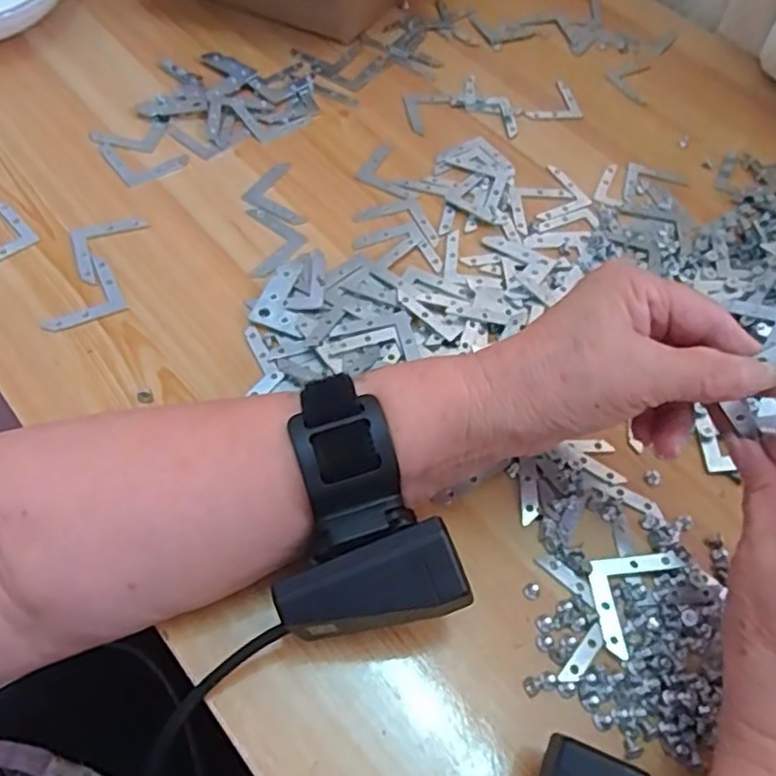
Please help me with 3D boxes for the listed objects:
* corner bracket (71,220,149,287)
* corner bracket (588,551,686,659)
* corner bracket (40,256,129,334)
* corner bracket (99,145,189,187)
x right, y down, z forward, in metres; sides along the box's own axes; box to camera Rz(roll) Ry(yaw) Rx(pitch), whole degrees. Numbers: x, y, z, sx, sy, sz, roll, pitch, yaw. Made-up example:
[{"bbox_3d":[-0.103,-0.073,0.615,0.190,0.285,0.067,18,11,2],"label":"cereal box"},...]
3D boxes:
[{"bbox_3d":[-0.154,-0.078,0.385,0.042,0.004,0.043,-18,60,-16],"label":"corner bracket"},{"bbox_3d":[0.103,0.088,0.300,0.030,0.004,0.053,30,65,27],"label":"corner bracket"},{"bbox_3d":[-0.166,-0.050,0.366,0.042,0.004,0.041,-24,62,-20],"label":"corner bracket"},{"bbox_3d":[-0.154,-0.146,0.435,0.043,0.006,0.037,-31,64,-23],"label":"corner bracket"}]

